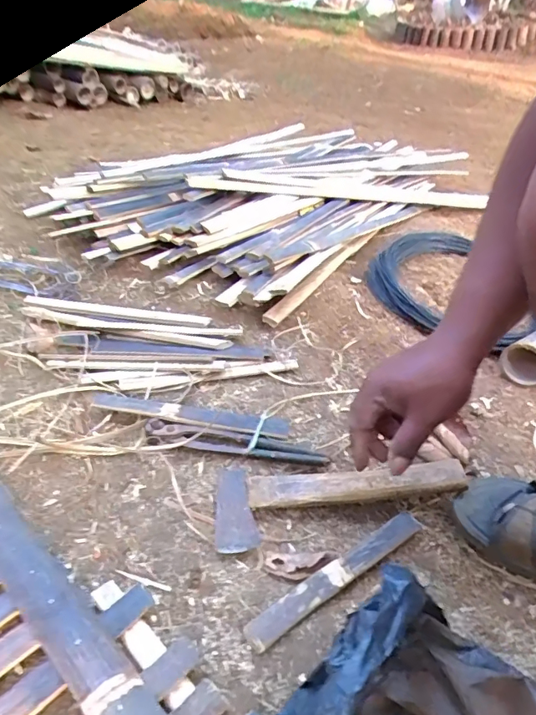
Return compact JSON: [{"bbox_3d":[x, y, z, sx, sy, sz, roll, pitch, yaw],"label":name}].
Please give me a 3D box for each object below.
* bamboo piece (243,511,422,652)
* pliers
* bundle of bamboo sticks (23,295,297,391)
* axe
[{"bbox_3d":[0.068,0.205,0.470,0.210,0.009,0.027,-22,46,-30],"label":"bamboo piece"},{"bbox_3d":[-0.040,0.098,0.579,0.210,0.011,0.033,6,38,3],"label":"pliers"},{"bbox_3d":[-0.188,-0.025,0.712,0.422,0.023,0.185,11,38,9],"label":"bundle of bamboo sticks"},{"bbox_3d":[0.073,0.138,0.541,0.275,0.034,0.095,-8,39,-14],"label":"axe"}]

